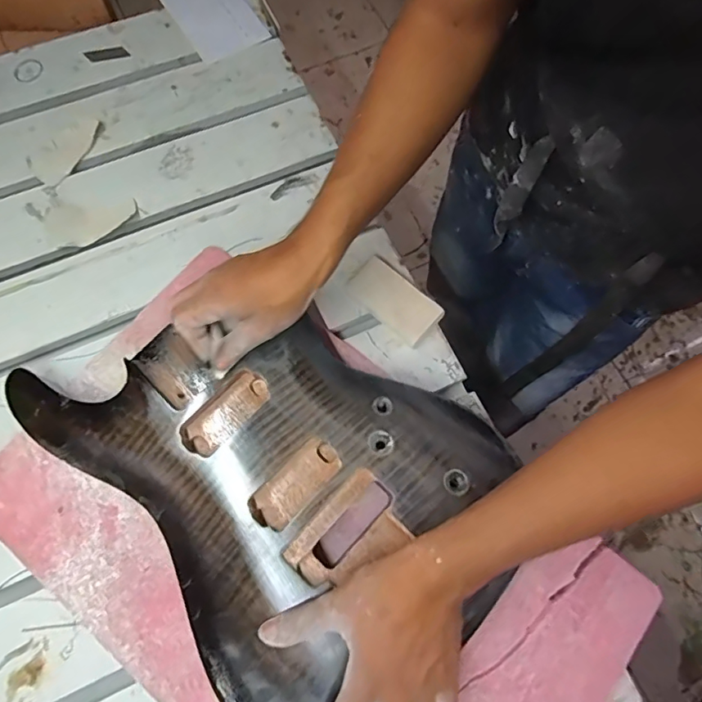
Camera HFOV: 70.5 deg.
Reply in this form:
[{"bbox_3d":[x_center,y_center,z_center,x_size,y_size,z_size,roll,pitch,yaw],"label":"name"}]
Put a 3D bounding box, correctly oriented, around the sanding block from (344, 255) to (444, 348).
[{"bbox_3d":[0.045,-0.053,0.526,0.098,0.016,0.053,42,76,12],"label":"sanding block"}]

